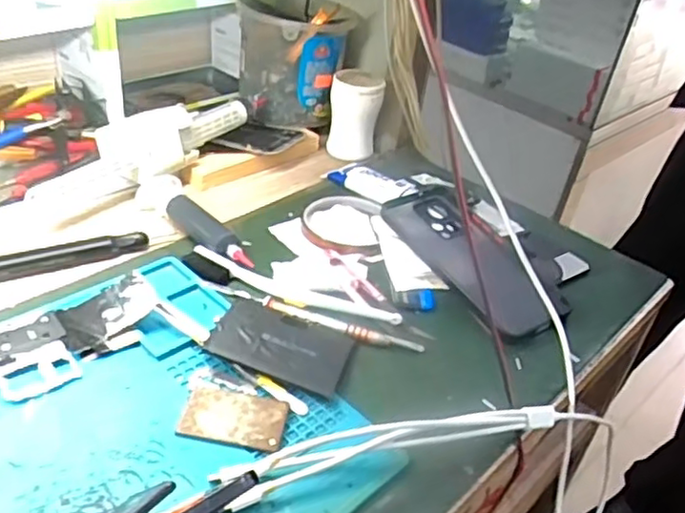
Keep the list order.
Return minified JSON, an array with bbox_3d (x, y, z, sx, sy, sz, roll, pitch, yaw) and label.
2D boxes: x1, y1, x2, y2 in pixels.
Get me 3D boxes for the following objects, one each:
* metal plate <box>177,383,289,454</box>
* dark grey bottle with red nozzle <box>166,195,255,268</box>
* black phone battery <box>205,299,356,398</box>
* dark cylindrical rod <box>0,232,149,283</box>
[{"bbox_3d":[-0.064,0.095,0.389,0.060,0.004,0.040,10,35,3],"label":"metal plate"},{"bbox_3d":[-0.110,-0.018,0.529,0.024,0.020,0.106,-22,45,-36],"label":"dark grey bottle with red nozzle"},{"bbox_3d":[-0.040,0.058,0.437,0.088,0.005,0.061,23,35,6],"label":"black phone battery"},{"bbox_3d":[-0.210,-0.001,0.493,0.122,0.013,0.015,-12,40,-26],"label":"dark cylindrical rod"}]

